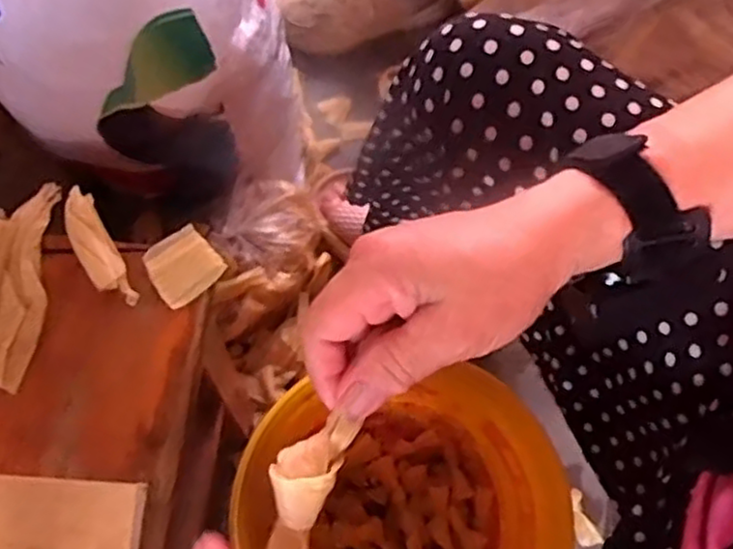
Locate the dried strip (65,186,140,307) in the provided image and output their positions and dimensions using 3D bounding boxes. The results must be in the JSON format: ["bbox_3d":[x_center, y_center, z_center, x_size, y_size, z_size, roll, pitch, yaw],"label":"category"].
[{"bbox_3d":[-0.147,-0.014,0.390,0.020,0.011,0.070,-27,75,-11],"label":"dried strip"}]

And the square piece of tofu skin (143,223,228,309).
[{"bbox_3d":[-0.100,-0.005,0.391,0.037,0.005,0.037,-40,78,-14],"label":"square piece of tofu skin"}]

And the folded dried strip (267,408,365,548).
[{"bbox_3d":[-0.026,0.090,0.286,0.027,0.019,0.067,17,94,3],"label":"folded dried strip"}]

